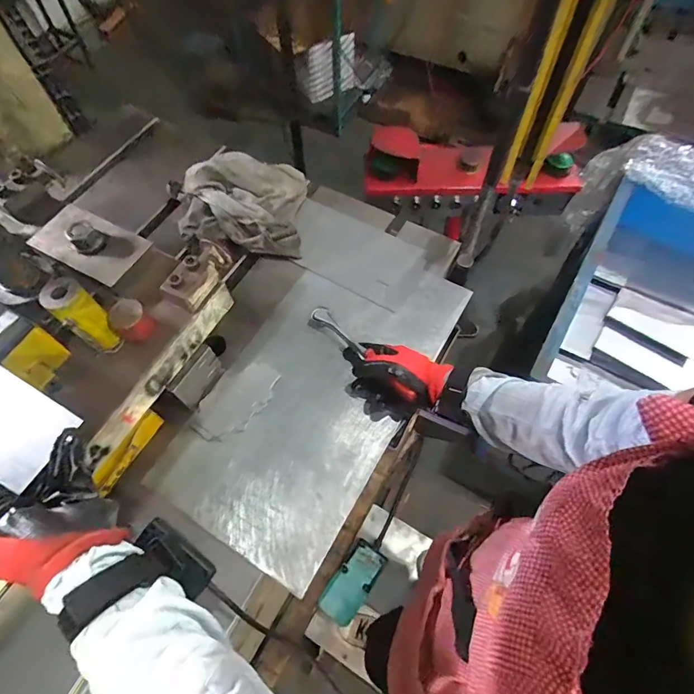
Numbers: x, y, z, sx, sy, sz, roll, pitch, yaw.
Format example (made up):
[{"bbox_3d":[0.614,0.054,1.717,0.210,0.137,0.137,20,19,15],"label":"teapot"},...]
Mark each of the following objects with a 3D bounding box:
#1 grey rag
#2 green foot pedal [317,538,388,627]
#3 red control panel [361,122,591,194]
[{"bbox_3d":[-0.191,-0.252,0.762,0.234,0.070,0.186,4,63,5],"label":"grey rag"},{"bbox_3d":[0.023,0.616,1.170,0.097,0.064,0.218,31,42,17],"label":"green foot pedal"},{"bbox_3d":[0.325,-0.498,1.134,0.555,0.139,0.190,1,63,3],"label":"red control panel"}]

